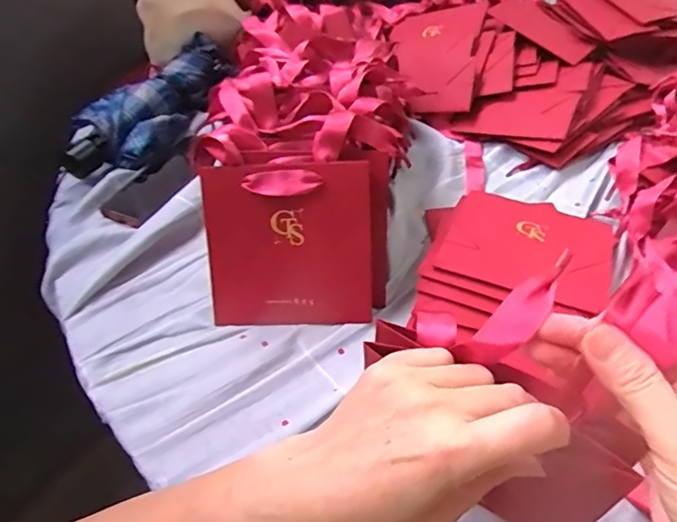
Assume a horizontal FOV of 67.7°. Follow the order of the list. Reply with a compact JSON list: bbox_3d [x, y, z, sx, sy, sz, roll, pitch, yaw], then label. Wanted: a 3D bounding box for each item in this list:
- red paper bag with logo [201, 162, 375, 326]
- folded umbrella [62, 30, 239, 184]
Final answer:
[{"bbox_3d":[-0.041,-0.011,0.430,0.145,0.139,0.017,0,19,6],"label":"red paper bag with logo"},{"bbox_3d":[-0.244,-0.196,0.660,0.105,0.071,0.268,19,51,20],"label":"folded umbrella"}]

